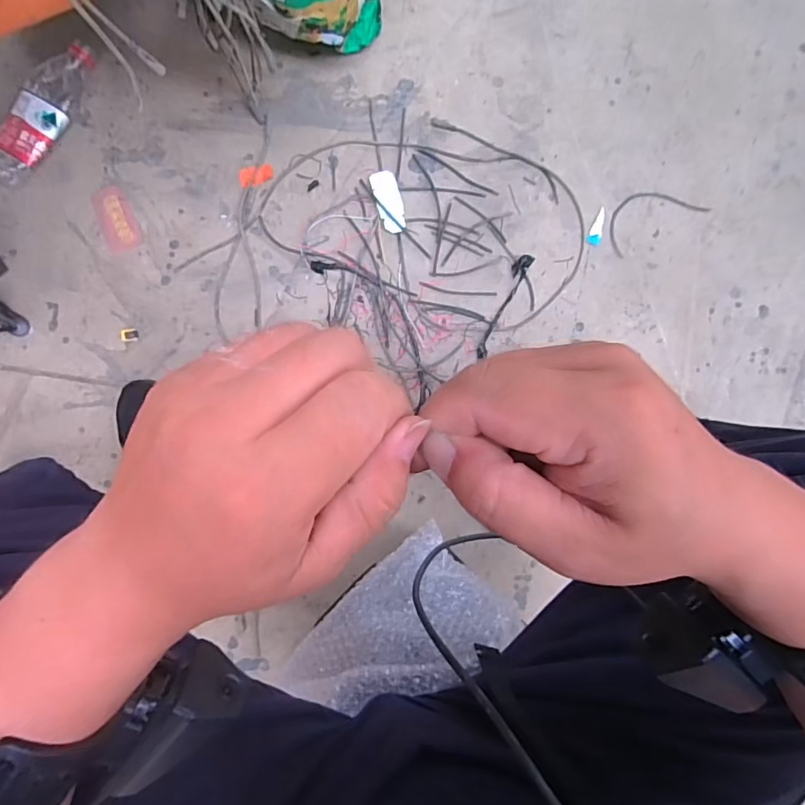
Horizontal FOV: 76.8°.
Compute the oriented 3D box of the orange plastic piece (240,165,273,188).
[{"bbox_3d":[-0.215,-0.334,0.747,0.049,0.004,0.028,-14,92,-4],"label":"orange plastic piece"}]

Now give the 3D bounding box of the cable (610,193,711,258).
[{"bbox_3d":[0.391,-0.296,0.793,0.163,0.004,0.076,-28,93,-4],"label":"cable"}]

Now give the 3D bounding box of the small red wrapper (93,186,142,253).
[{"bbox_3d":[-0.409,-0.262,0.728,0.049,0.004,0.091,-18,92,-4],"label":"small red wrapper"}]

